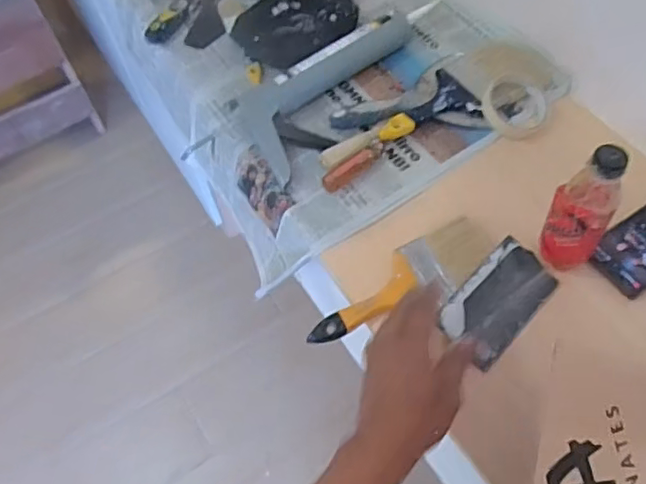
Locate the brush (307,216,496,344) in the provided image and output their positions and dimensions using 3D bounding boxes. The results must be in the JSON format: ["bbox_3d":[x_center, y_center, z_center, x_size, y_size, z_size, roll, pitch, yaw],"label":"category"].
[{"bbox_3d":[0.092,0.047,0.665,0.235,0.022,0.080,-31,64,-12],"label":"brush"}]

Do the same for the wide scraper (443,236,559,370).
[{"bbox_3d":[0.195,0.063,0.649,0.074,0.008,0.138,45,72,3],"label":"wide scraper"}]

